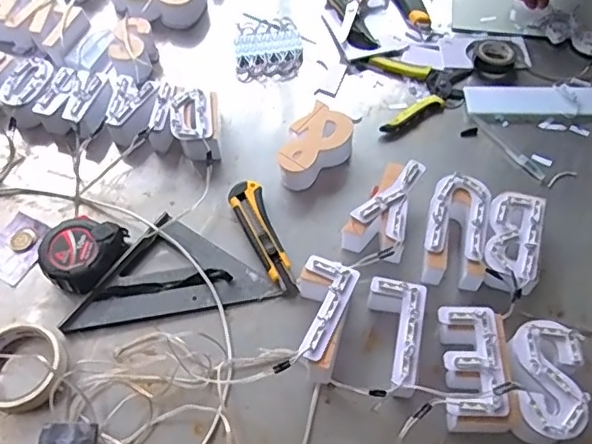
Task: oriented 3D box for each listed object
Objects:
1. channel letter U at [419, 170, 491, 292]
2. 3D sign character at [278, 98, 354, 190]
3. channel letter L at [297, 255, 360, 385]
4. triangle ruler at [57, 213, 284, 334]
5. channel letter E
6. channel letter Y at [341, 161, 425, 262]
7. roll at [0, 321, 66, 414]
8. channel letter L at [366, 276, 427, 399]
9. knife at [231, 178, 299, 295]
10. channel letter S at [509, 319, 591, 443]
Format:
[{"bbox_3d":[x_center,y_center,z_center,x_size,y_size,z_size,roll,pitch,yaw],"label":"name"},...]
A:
[{"bbox_3d":[0.183,0.011,0.662,0.069,0.053,0.126,11,59,9],"label":"channel letter U"},{"bbox_3d":[0.022,-0.092,0.720,0.074,0.048,0.105,29,63,18],"label":"3D sign character"},{"bbox_3d":[0.022,0.100,0.608,0.061,0.052,0.120,15,60,11],"label":"channel letter L"},{"bbox_3d":[-0.145,0.051,0.663,0.225,0.016,0.112,-9,58,-4],"label":"triangle ruler"},{"bbox_3d":[0.179,0.146,0.579,0.066,0.049,0.116,1,58,2],"label":"channel letter E"},{"bbox_3d":[0.103,-0.012,0.677,0.067,0.049,0.125,20,61,14],"label":"channel letter Y"},{"bbox_3d":[-0.282,0.152,0.599,0.093,0.025,0.087,-1,58,1],"label":"roll"},{"bbox_3d":[0.098,0.121,0.601,0.056,0.054,0.111,9,59,7],"label":"channel letter L"},{"bbox_3d":[-0.040,0.018,0.680,0.040,0.023,0.157,-17,59,-9],"label":"knife"},{"bbox_3d":[0.242,0.160,0.569,0.070,0.048,0.119,8,59,7],"label":"channel letter S"}]

